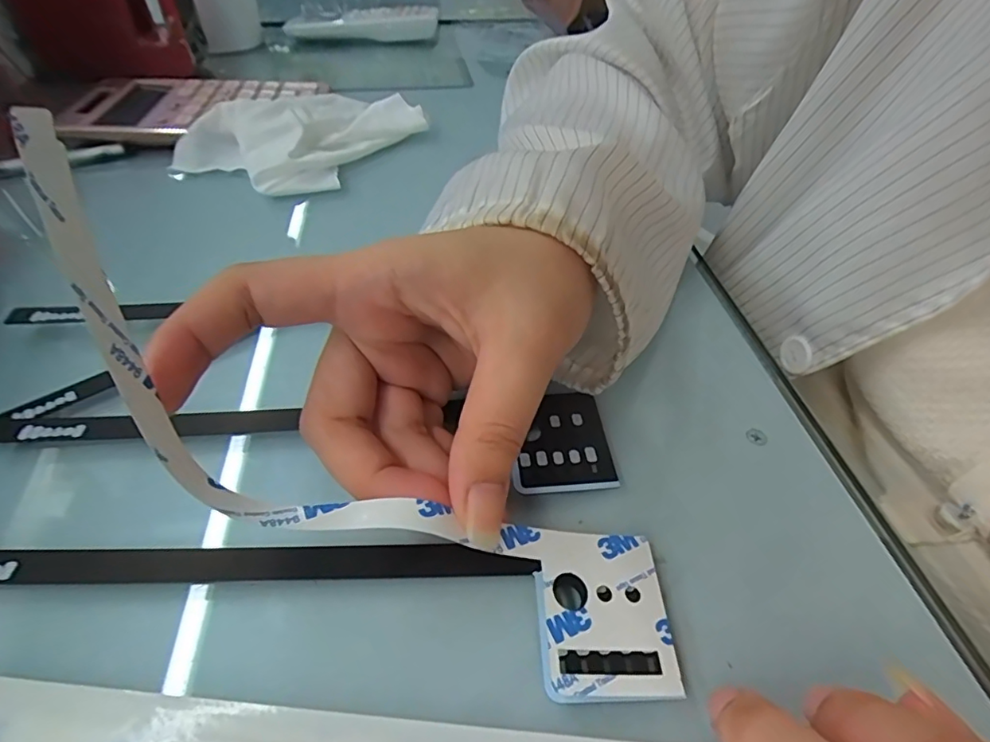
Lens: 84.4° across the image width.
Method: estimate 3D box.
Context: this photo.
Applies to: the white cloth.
[{"bbox_3d":[-0.138,-0.169,0.385,0.121,0.032,0.137,22,48,20],"label":"white cloth"}]

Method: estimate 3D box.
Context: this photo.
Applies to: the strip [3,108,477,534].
[{"bbox_3d":[-0.070,0.008,0.137,0.043,0.134,0.007,-37,18,11],"label":"strip"}]

